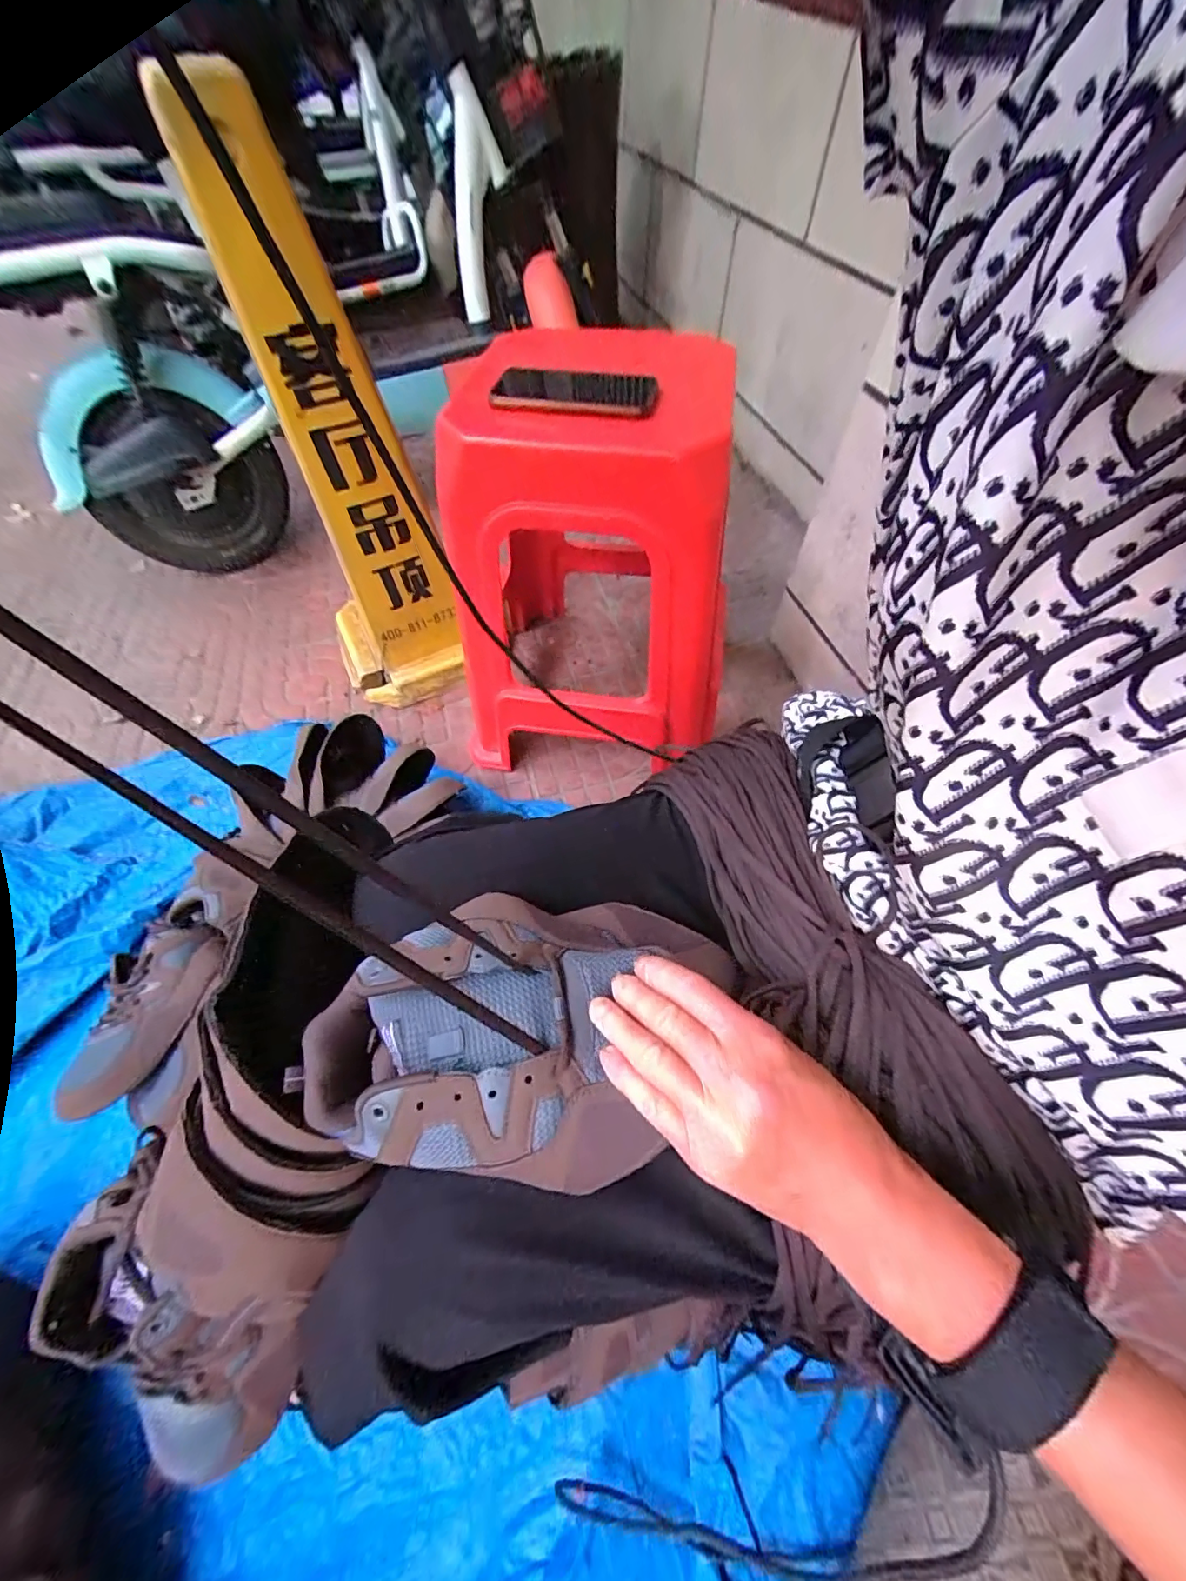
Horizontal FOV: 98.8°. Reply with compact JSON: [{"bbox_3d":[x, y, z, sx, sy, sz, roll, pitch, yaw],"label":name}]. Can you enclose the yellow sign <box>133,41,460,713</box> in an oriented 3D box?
[{"bbox_3d":[-0.371,-0.445,0.752,0.219,0.659,0.258,-21,60,-13],"label":"yellow sign"}]

